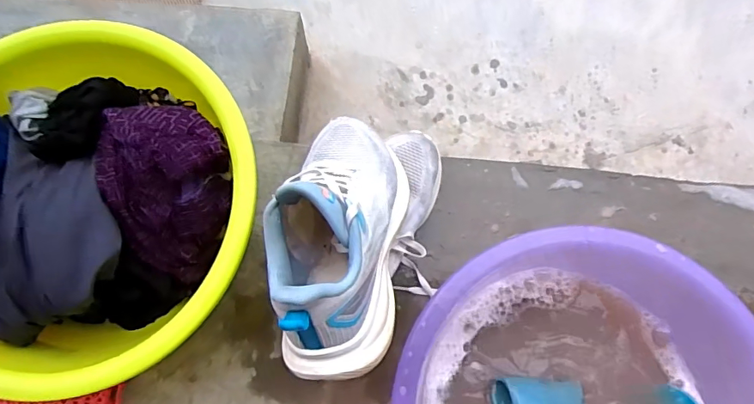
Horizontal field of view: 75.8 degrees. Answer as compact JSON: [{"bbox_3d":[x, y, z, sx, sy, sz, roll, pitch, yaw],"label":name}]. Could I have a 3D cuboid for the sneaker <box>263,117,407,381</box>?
[{"bbox_3d":[-0.030,0.006,0.432,0.113,0.111,0.264,3,48,2],"label":"sneaker"}]

